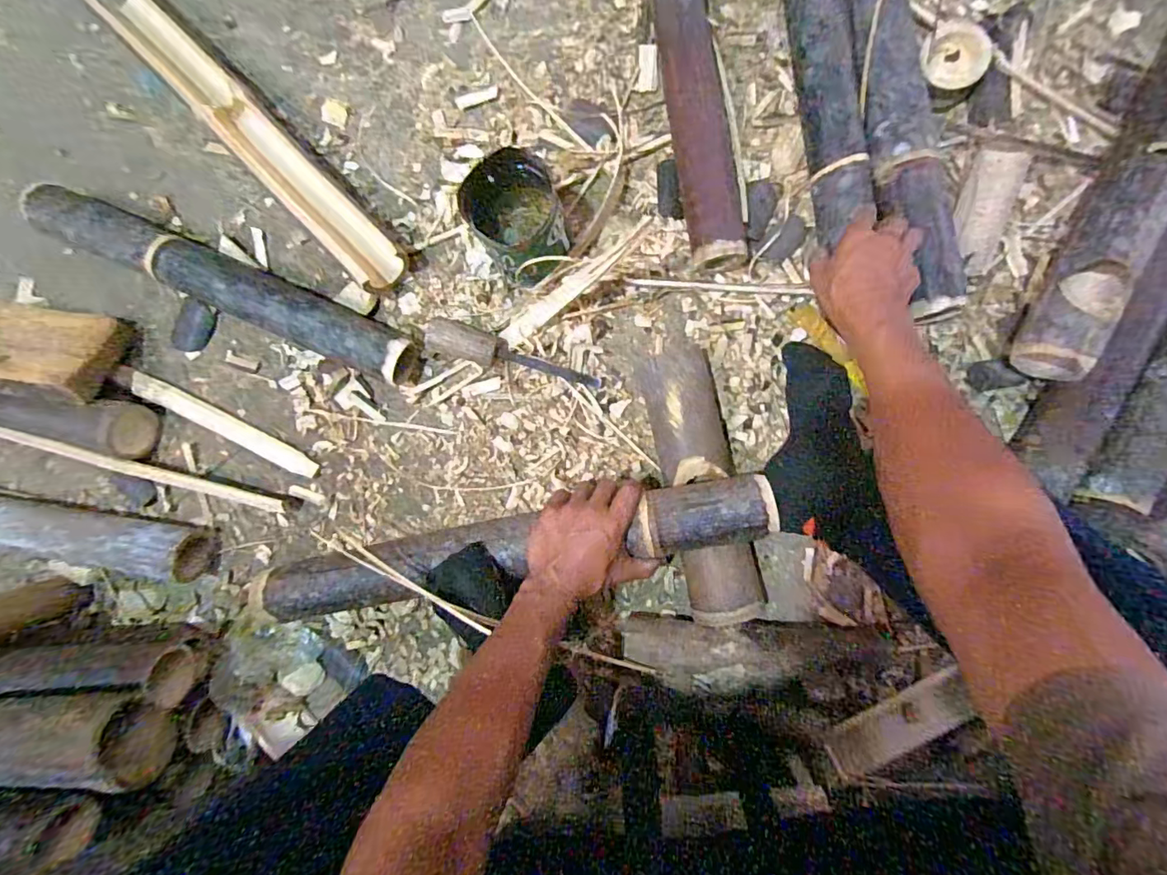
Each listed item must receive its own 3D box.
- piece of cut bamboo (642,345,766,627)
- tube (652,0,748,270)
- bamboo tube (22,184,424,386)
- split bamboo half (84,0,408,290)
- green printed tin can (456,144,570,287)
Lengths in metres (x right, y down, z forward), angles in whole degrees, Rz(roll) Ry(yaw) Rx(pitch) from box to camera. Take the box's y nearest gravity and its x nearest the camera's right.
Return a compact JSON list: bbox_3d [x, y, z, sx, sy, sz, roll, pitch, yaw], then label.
[{"bbox_3d":[0.140,0.054,0.592,0.085,0.058,0.315,-12,91,4],"label":"piece of cut bamboo"},{"bbox_3d":[0.129,-0.399,0.580,0.079,0.064,0.422,-10,90,4],"label":"tube"},{"bbox_3d":[-0.435,-0.184,0.612,0.492,0.065,0.061,23,93,0],"label":"bamboo tube"},{"bbox_3d":[-0.396,-0.365,0.620,0.064,0.066,0.478,-44,89,4],"label":"split bamboo half"},{"bbox_3d":[-0.070,-0.240,0.582,0.099,0.100,0.108,0,91,4],"label":"green printed tin can"}]

